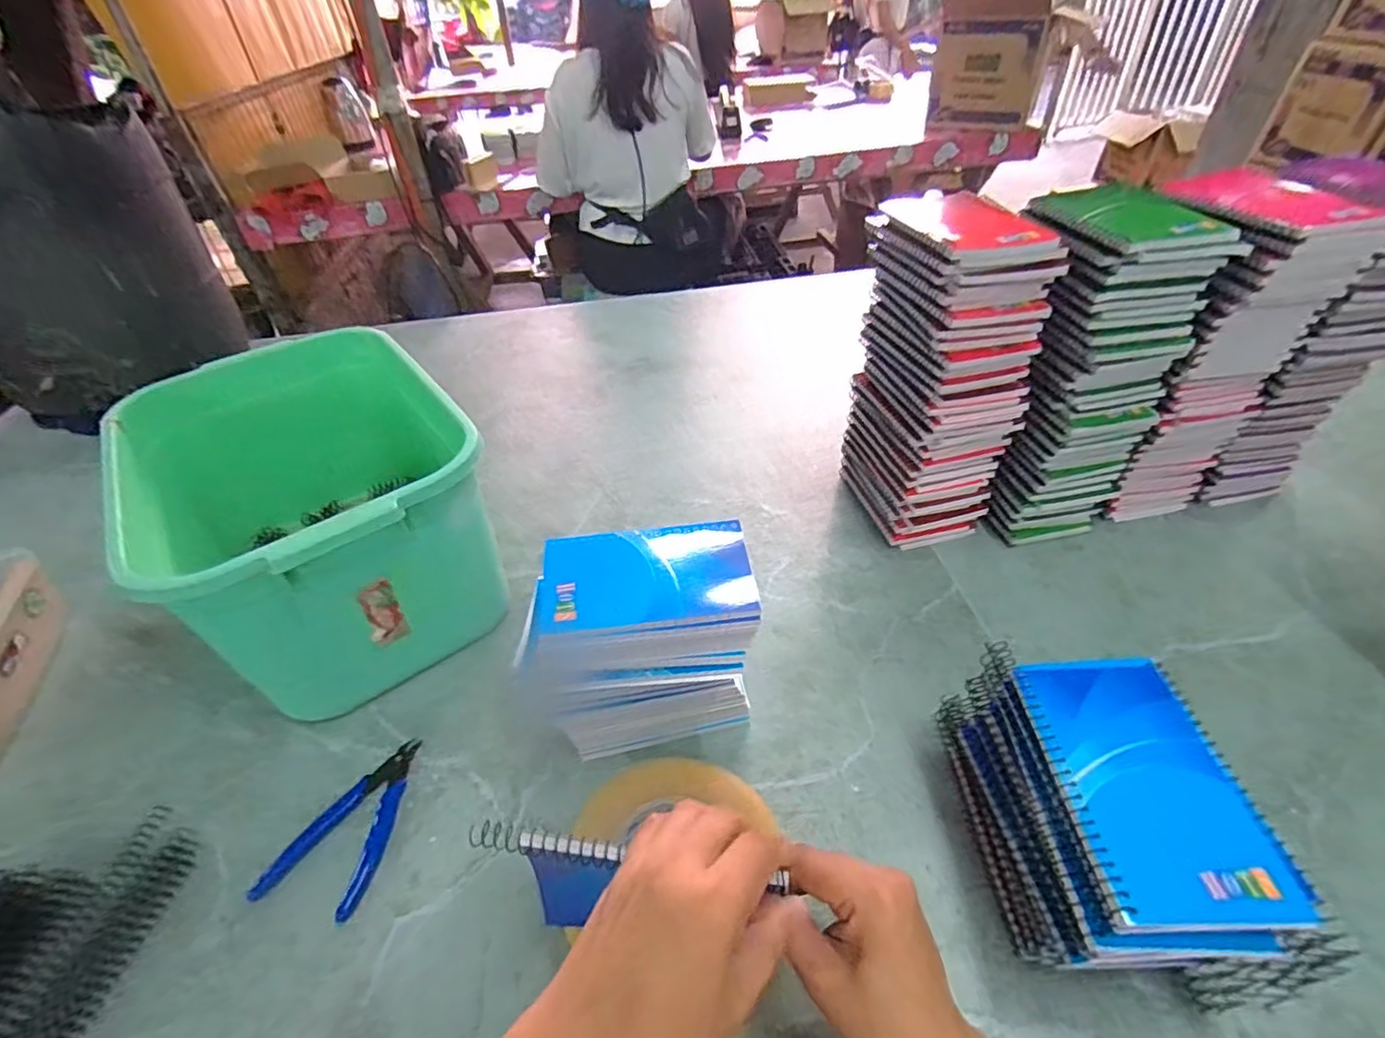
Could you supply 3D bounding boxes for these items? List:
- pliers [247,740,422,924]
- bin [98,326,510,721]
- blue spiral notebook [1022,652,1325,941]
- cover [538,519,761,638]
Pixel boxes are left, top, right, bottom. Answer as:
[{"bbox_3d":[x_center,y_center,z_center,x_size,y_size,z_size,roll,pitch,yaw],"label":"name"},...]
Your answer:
[{"bbox_3d":[-0.243,0.213,0.444,0.077,0.006,0.118,9,43,13],"label":"pliers"},{"bbox_3d":[-0.321,-0.004,0.551,0.240,0.188,0.312,-33,50,-29],"label":"bin"},{"bbox_3d":[0.231,0.132,0.316,0.084,0.011,0.131,-2,42,2],"label":"blue spiral notebook"},{"bbox_3d":[-0.029,0.034,0.389,0.130,0.007,0.078,-6,42,-3],"label":"cover"}]

